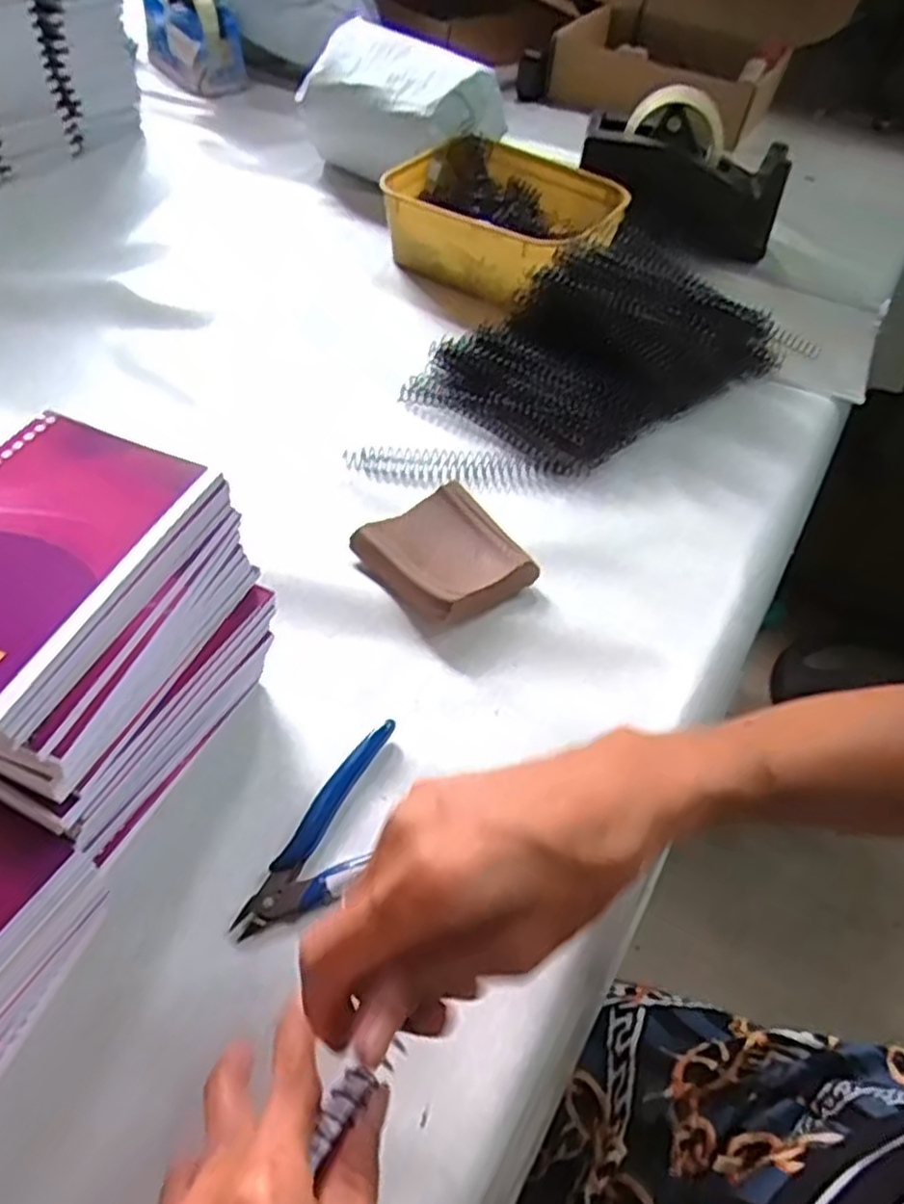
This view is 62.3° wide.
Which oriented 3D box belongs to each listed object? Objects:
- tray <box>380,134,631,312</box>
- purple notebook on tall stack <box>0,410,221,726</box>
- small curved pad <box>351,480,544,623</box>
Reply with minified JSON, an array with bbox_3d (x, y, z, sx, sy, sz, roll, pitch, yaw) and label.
[{"bbox_3d":[0.054,-0.353,0.702,0.216,0.072,0.171,30,54,19],"label":"tray"},{"bbox_3d":[-0.157,-0.022,0.275,0.084,0.007,0.126,19,51,10],"label":"purple notebook on tall stack"},{"bbox_3d":[-0.001,-0.028,0.459,0.085,0.024,0.089,-34,61,-29],"label":"small curved pad"}]

